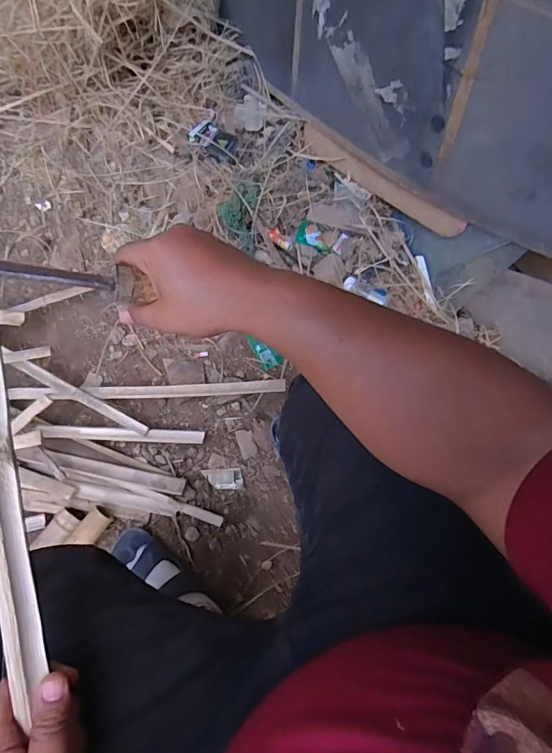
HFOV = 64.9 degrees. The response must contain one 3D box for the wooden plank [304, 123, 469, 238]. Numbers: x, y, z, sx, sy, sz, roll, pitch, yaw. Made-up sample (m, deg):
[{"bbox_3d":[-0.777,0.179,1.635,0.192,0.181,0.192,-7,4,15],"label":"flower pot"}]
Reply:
[{"bbox_3d":[0.196,-0.398,0.872,0.019,0.066,0.431,-38,63,-9],"label":"wooden plank"}]

